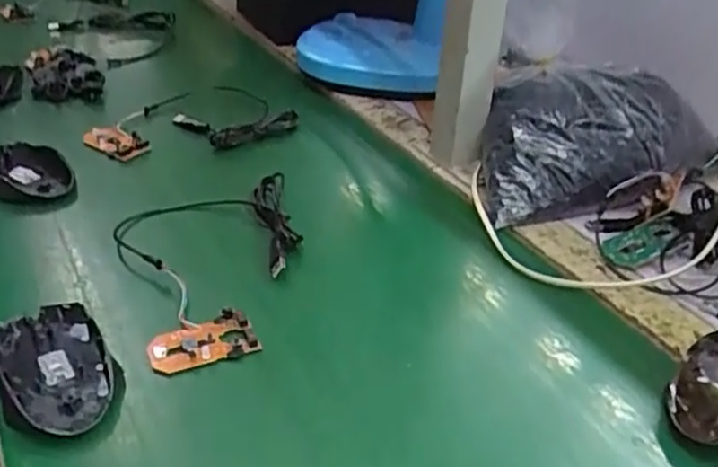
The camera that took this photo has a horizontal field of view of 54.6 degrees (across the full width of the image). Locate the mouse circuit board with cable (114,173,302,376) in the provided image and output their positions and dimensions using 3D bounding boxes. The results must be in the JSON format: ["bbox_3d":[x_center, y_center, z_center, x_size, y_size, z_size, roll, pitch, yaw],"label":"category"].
[{"bbox_3d":[-0.109,0.020,0.527,0.133,0.017,0.208,-7,35,-13],"label":"mouse circuit board with cable"}]

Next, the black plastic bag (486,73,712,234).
[{"bbox_3d":[0.215,-0.090,0.645,0.229,0.085,0.127,-7,35,-13],"label":"black plastic bag"}]

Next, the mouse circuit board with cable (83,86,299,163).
[{"bbox_3d":[-0.184,-0.115,0.737,0.196,0.031,0.131,-18,37,-29],"label":"mouse circuit board with cable"}]

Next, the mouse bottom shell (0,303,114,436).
[{"bbox_3d":[-0.189,0.080,0.431,0.059,0.016,0.109,-18,39,-27],"label":"mouse bottom shell"}]

